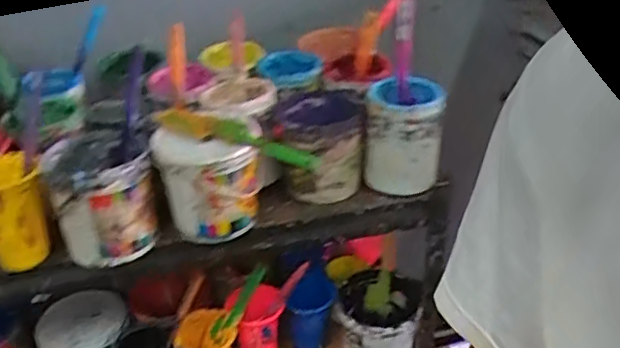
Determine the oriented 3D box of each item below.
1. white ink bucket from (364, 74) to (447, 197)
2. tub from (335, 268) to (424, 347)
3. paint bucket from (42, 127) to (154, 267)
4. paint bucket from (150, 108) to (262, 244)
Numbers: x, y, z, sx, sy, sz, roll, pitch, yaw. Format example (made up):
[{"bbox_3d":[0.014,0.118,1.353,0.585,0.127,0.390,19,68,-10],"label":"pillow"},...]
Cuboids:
[{"bbox_3d":[0.124,-0.050,0.808,0.095,0.147,0.111,4,31,9],"label":"white ink bucket"},{"bbox_3d":[0.110,0.239,0.955,0.119,0.136,0.111,-1,31,1],"label":"tub"},{"bbox_3d":[-0.256,0.028,0.758,0.114,0.132,0.136,-12,32,-16],"label":"paint bucket"},{"bbox_3d":[-0.121,0.011,0.770,0.126,0.138,0.126,-1,31,1],"label":"paint bucket"}]

